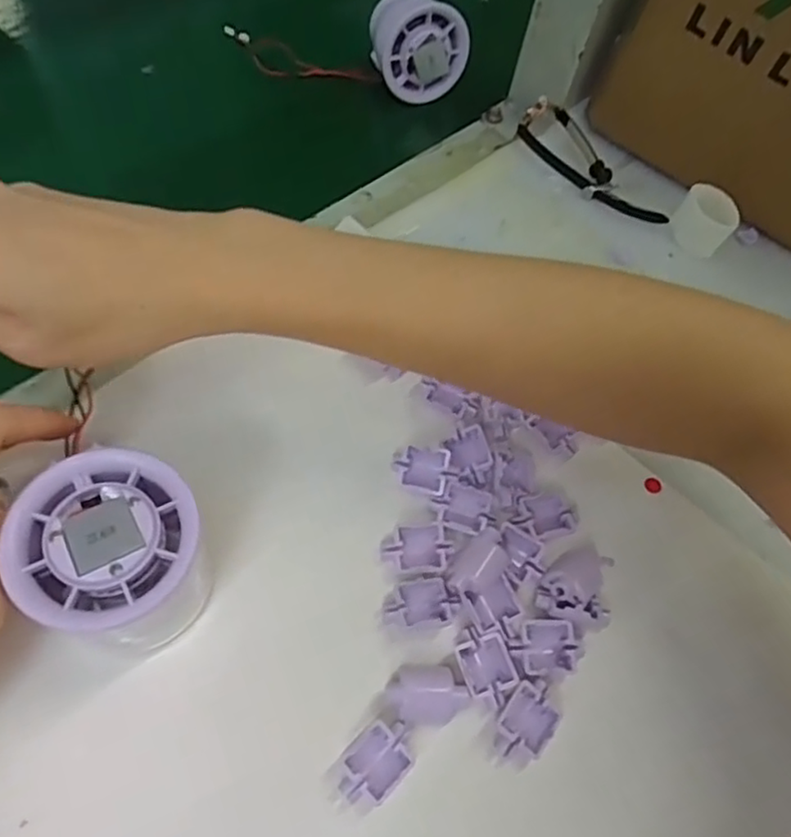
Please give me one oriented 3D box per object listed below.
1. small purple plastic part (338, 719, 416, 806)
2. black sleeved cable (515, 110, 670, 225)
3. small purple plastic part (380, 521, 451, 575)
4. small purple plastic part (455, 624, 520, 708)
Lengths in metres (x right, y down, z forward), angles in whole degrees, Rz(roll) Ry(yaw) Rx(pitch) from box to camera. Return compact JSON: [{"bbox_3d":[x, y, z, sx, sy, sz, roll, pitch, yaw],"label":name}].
[{"bbox_3d":[-0.006,0.123,0.233,0.019,0.019,0.029,42,64,14],"label":"small purple plastic part"},{"bbox_3d":[0.119,-0.148,0.393,0.031,0.010,0.099,-37,80,-13],"label":"black sleeved cable"},{"bbox_3d":[0.009,0.053,0.265,0.027,0.006,0.019,-11,64,-15],"label":"small purple plastic part"},{"bbox_3d":[0.034,0.094,0.249,0.020,0.011,0.028,-12,64,-15],"label":"small purple plastic part"}]

